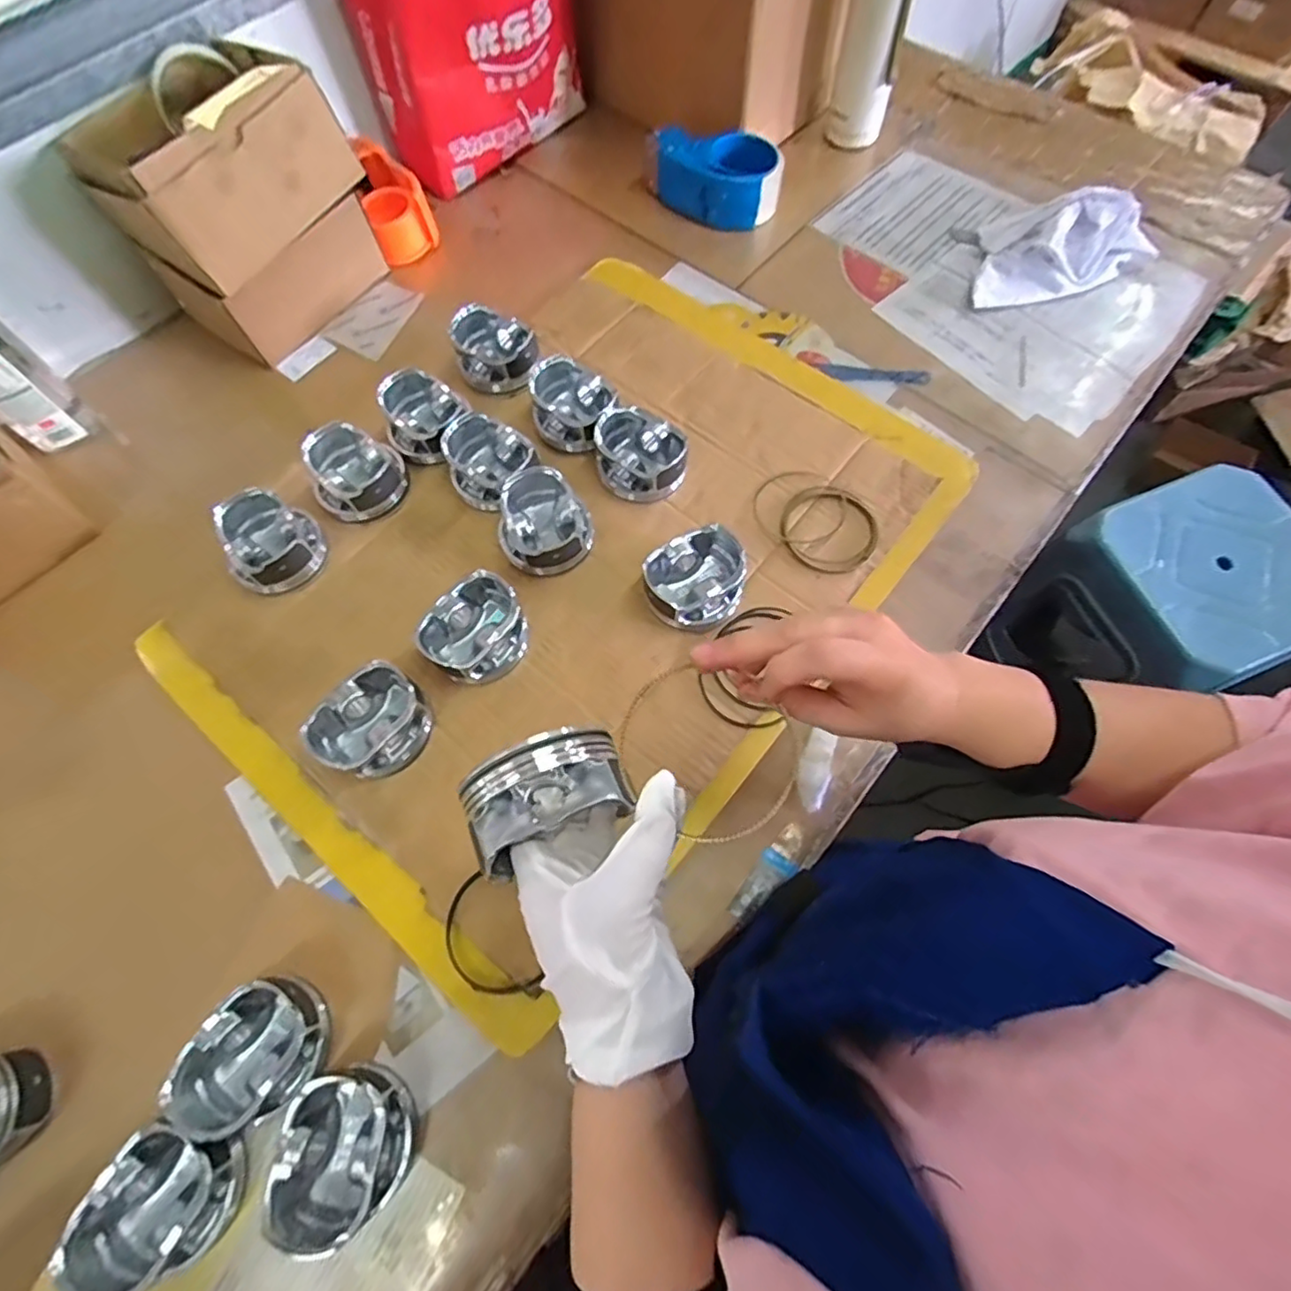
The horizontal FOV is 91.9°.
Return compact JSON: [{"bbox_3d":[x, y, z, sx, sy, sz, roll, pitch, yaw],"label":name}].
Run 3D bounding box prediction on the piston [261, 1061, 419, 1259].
[{"bbox_3d":[-0.191,0.323,0.401,0.075,0.049,0.087,5,68,3],"label":"piston"}]

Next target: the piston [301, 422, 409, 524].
[{"bbox_3d":[-0.275,-0.167,0.589,0.082,0.053,0.082,0,67,1],"label":"piston"}]

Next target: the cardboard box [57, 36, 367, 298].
[{"bbox_3d":[-0.410,-0.467,0.592,0.149,0.110,0.201,37,73,15],"label":"cardboard box"}]

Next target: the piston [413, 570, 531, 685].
[{"bbox_3d":[-0.141,-0.010,0.527,0.073,0.046,0.087,37,73,15],"label":"piston"}]

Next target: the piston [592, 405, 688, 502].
[{"bbox_3d":[-0.004,-0.183,0.593,0.086,0.046,0.079,1,68,1],"label":"piston"}]

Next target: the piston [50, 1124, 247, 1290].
[{"bbox_3d":[-0.302,0.348,0.394,0.092,0.059,0.075,-27,70,-10],"label":"piston"}]

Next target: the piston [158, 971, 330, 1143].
[{"bbox_3d":[-0.261,0.276,0.422,0.075,0.048,0.091,27,71,12],"label":"piston"}]

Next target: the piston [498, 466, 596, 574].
[{"bbox_3d":[-0.092,-0.113,0.557,0.086,0.062,0.081,0,67,1],"label":"piston"}]

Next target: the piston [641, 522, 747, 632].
[{"bbox_3d":[0.045,-0.055,0.544,0.089,0.043,0.073,-34,71,-12],"label":"piston"}]

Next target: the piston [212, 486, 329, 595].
[{"bbox_3d":[-0.341,-0.093,0.567,0.083,0.052,0.080,0,67,1],"label":"piston"}]

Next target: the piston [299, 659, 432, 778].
[{"bbox_3d":[-0.216,0.064,0.499,0.071,0.049,0.086,39,73,15],"label":"piston"}]

